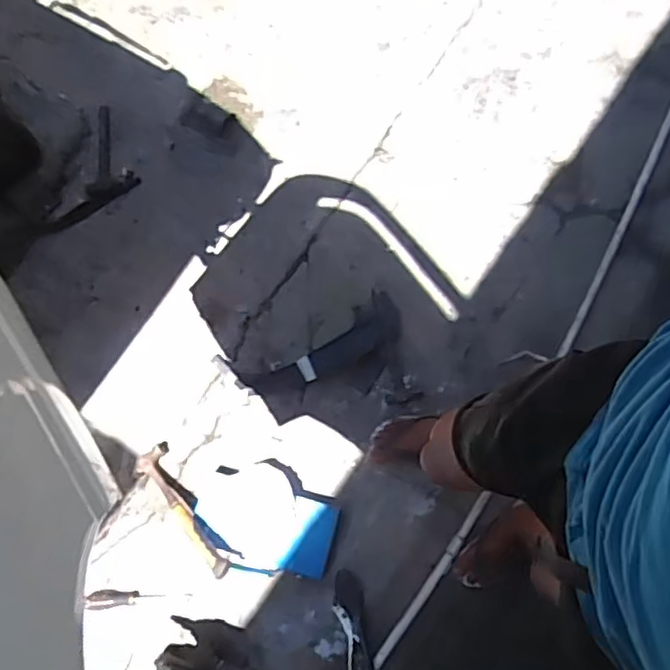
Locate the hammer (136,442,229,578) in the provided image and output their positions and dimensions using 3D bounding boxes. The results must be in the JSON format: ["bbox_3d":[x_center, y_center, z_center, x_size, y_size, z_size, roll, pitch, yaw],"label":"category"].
[{"bbox_3d":[-0.326,0.379,1.306,0.086,0.040,0.326,-39,61,-8],"label":"hammer"}]

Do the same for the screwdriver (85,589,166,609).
[{"bbox_3d":[-0.444,0.555,1.270,0.156,0.030,0.034,-2,72,1],"label":"screwdriver"}]

